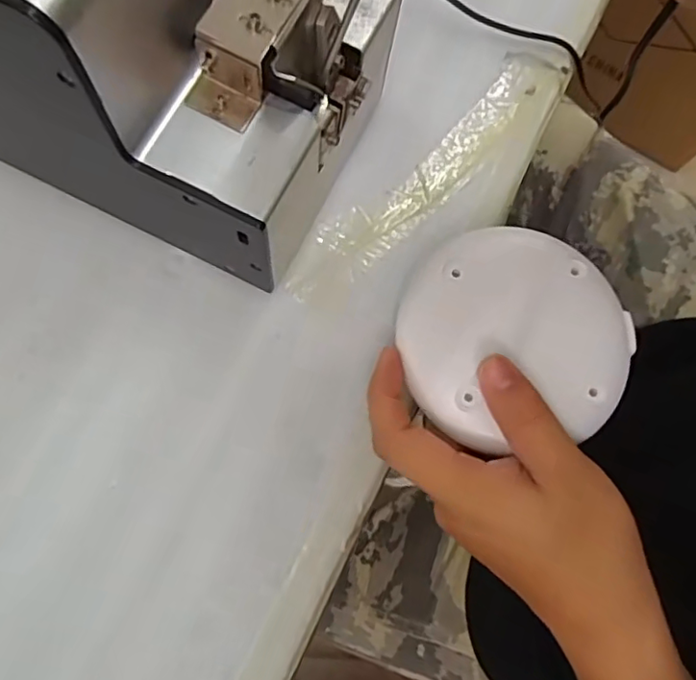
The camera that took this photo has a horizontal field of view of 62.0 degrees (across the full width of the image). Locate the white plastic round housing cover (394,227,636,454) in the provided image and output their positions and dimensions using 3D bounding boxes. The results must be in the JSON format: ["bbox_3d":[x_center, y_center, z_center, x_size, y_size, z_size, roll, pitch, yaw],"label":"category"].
[{"bbox_3d":[0.077,-0.006,0.264,0.106,0.018,0.100,0,75,0],"label":"white plastic round housing cover"}]

